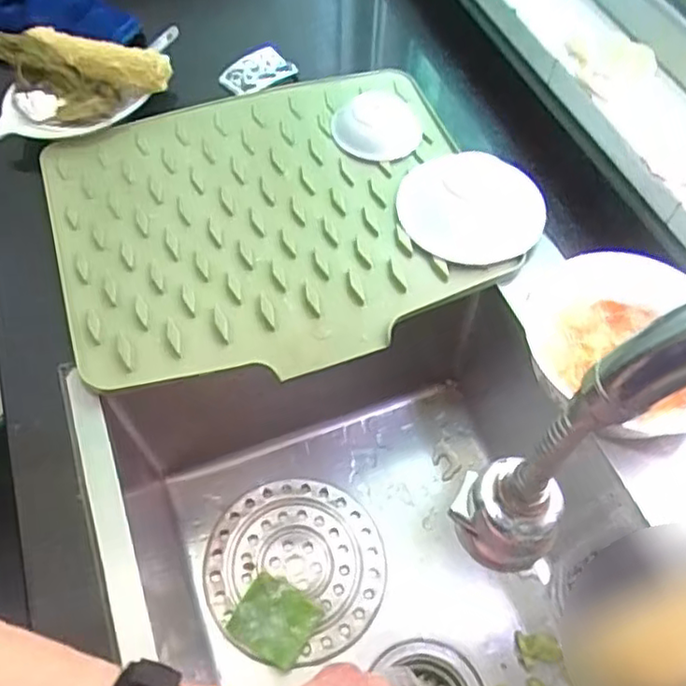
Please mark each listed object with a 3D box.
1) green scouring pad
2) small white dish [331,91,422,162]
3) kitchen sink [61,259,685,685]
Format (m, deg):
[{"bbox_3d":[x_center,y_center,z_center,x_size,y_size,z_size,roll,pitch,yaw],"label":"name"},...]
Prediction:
[{"bbox_3d":[-0.062,0.253,0.602,0.066,0.013,0.062,28,61,16],"label":"green scouring pad"},{"bbox_3d":[0.034,-0.222,0.670,0.088,0.018,0.080,0,58,-1],"label":"small white dish"},{"bbox_3d":[0.093,0.266,0.502,0.446,0.204,0.637,-19,60,-13],"label":"kitchen sink"}]

